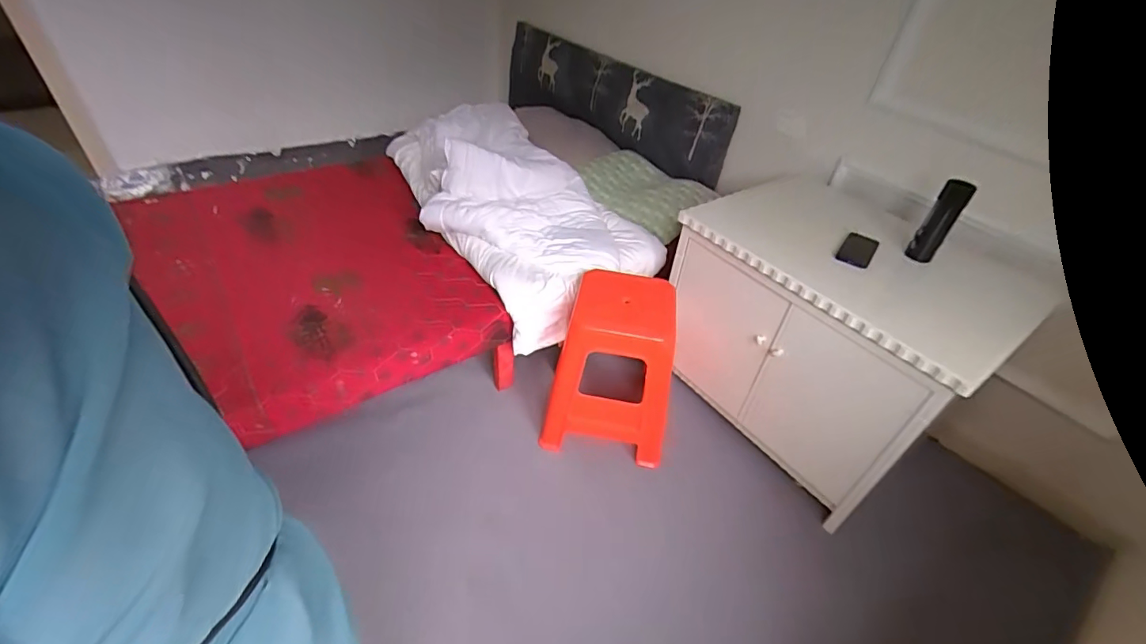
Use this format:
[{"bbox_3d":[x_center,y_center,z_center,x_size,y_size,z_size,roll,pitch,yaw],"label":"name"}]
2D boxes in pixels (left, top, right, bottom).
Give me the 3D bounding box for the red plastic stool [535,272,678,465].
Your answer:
[{"bbox_3d":[0.124,0.119,1.431,0.316,0.420,0.340,11,41,4],"label":"red plastic stool"}]

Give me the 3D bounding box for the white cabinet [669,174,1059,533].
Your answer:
[{"bbox_3d":[0.657,0.035,1.411,0.398,0.608,0.771,-21,49,-29],"label":"white cabinet"}]

